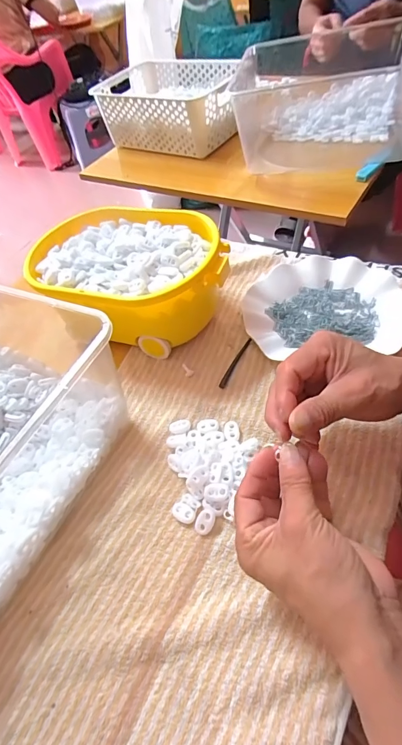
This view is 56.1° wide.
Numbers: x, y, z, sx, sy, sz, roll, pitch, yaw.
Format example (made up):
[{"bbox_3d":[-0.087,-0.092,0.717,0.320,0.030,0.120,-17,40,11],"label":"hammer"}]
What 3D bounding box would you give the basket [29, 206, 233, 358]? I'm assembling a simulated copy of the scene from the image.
[{"bbox_3d":[-0.080,-0.111,0.478,0.254,0.106,0.174,13,57,21],"label":"basket"}]

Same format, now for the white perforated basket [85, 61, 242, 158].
[{"bbox_3d":[-0.063,-0.582,0.831,0.305,0.113,0.211,29,63,29],"label":"white perforated basket"}]

